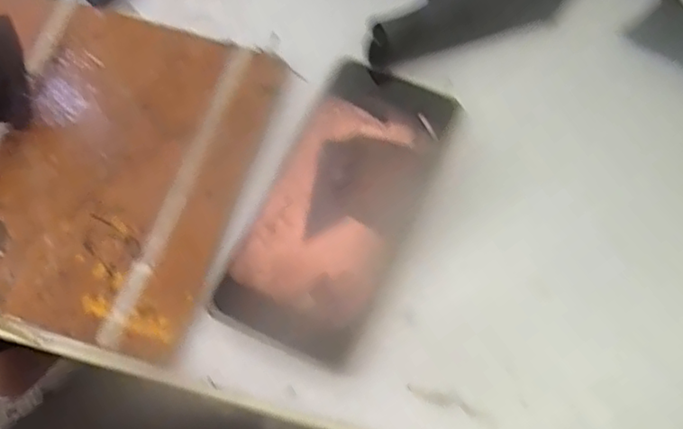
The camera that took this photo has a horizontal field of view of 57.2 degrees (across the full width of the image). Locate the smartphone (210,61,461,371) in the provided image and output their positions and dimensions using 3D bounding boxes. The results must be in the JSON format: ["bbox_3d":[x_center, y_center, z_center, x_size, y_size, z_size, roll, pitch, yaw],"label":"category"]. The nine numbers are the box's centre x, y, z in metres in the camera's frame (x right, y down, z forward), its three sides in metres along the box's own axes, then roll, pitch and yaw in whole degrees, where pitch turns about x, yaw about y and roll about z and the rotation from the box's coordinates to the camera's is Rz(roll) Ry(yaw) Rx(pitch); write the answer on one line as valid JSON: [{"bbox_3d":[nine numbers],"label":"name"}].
[{"bbox_3d":[0.002,-0.006,0.326,0.073,0.012,0.159,24,69,9],"label":"smartphone"}]

